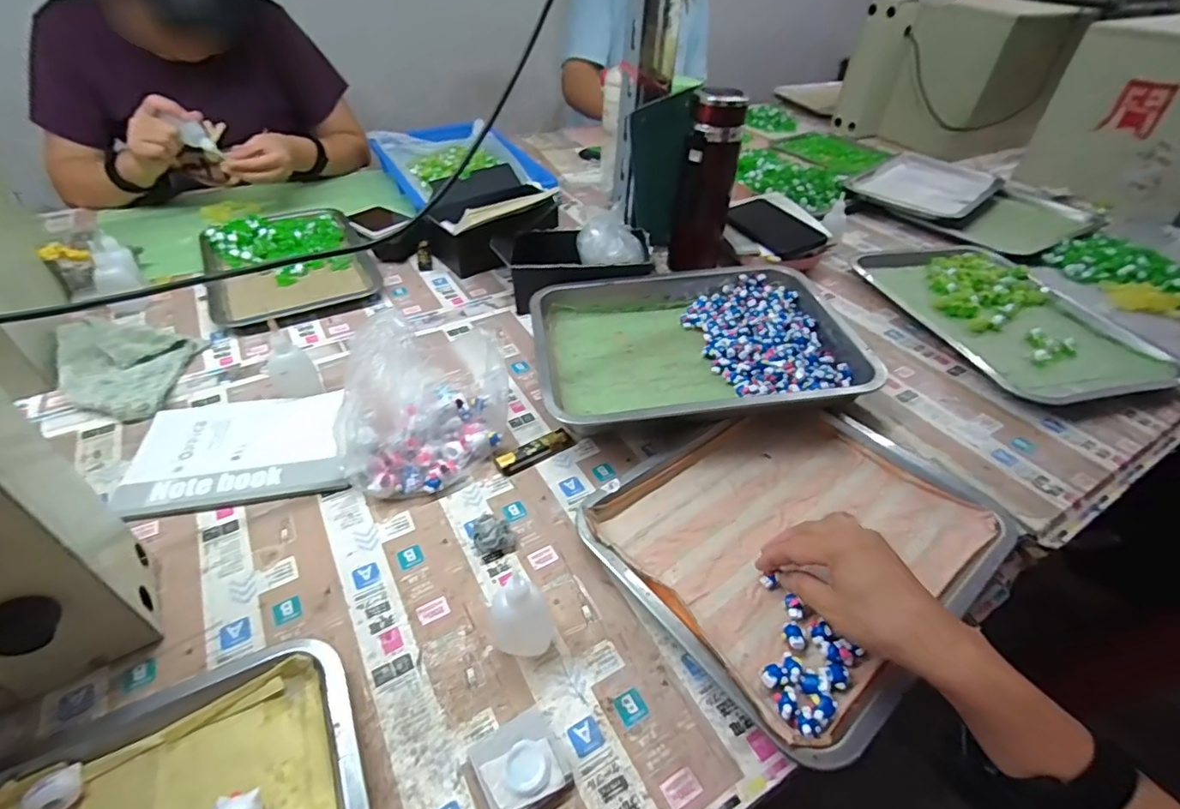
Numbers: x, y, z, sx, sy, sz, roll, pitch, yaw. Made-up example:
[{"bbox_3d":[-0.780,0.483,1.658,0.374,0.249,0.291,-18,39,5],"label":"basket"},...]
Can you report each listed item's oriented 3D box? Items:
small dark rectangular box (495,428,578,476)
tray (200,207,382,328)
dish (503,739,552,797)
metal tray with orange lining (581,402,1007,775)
[{"bbox_3d":[-0.052,0.046,0.539,0.083,0.016,0.020,-27,53,-26],"label":"small dark rectangular box"},{"bbox_3d":[-0.442,-0.214,0.789,0.208,0.027,0.270,-21,48,-24],"label":"tray"},{"bbox_3d":[-0.039,0.222,0.330,0.026,0.006,0.028,1,43,-1],"label":"dish"},{"bbox_3d":[0.180,0.099,0.469,0.305,0.032,0.254,-28,51,-29],"label":"metal tray with orange lining"}]

